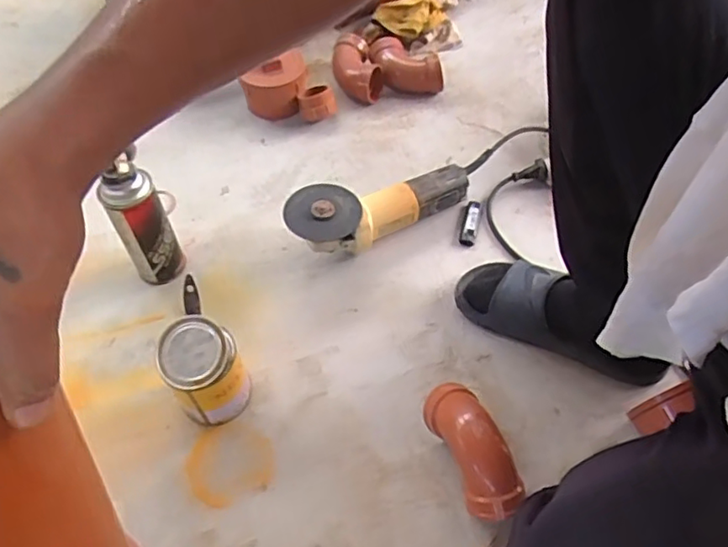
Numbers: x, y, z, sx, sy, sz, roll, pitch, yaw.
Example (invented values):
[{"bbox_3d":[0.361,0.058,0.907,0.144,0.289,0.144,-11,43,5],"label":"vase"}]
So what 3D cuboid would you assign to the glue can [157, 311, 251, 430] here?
[{"bbox_3d":[-0.180,0.110,0.678,0.081,0.125,0.077,0,54,0],"label":"glue can"}]

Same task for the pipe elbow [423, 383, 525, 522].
[{"bbox_3d":[0.116,0.190,0.645,0.059,0.075,0.143,-18,56,-13],"label":"pipe elbow"}]

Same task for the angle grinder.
[{"bbox_3d":[0.026,-0.079,0.830,0.267,0.099,0.092,-15,55,-11],"label":"angle grinder"}]

